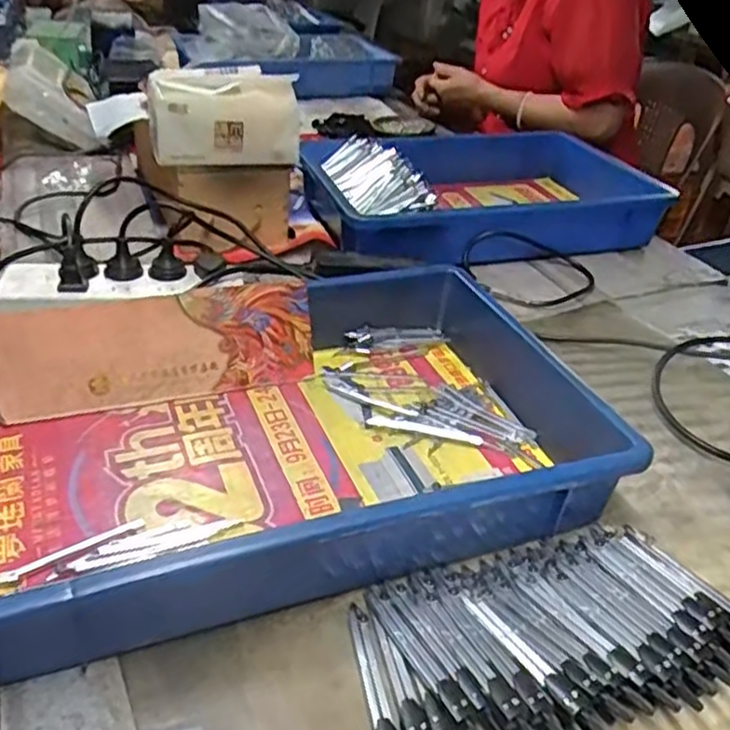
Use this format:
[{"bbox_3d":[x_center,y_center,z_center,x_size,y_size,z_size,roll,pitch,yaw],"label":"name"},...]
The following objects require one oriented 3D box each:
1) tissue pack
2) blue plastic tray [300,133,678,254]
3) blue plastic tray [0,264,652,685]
[{"bbox_3d":[-0.155,-0.266,0.759,0.152,0.086,0.075,-10,37,-22],"label":"tissue pack"},{"bbox_3d":[0.144,-0.228,0.908,0.415,0.088,0.266,-5,35,-14],"label":"blue plastic tray"},{"bbox_3d":[-0.059,0.041,0.508,0.426,0.077,0.271,-10,38,-21],"label":"blue plastic tray"}]

